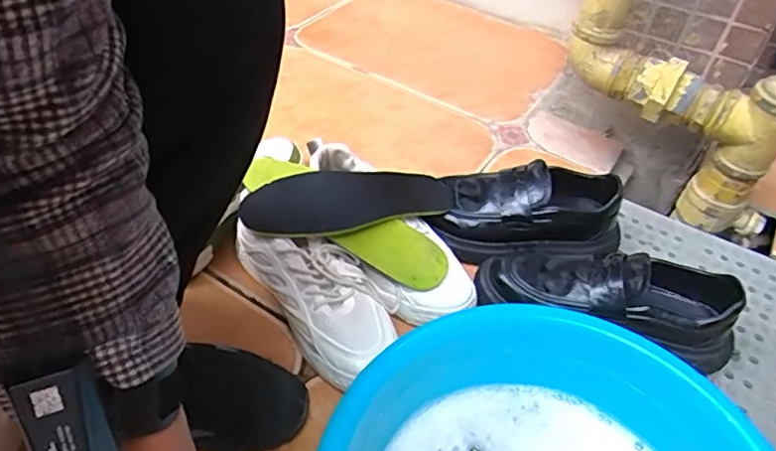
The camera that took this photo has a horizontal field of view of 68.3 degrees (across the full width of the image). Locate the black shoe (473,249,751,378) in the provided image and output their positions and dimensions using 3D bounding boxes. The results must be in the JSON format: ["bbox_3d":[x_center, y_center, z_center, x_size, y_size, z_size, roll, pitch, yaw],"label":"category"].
[{"bbox_3d":[0.244,0.078,0.642,0.272,0.100,0.098,17,46,12],"label":"black shoe"}]

